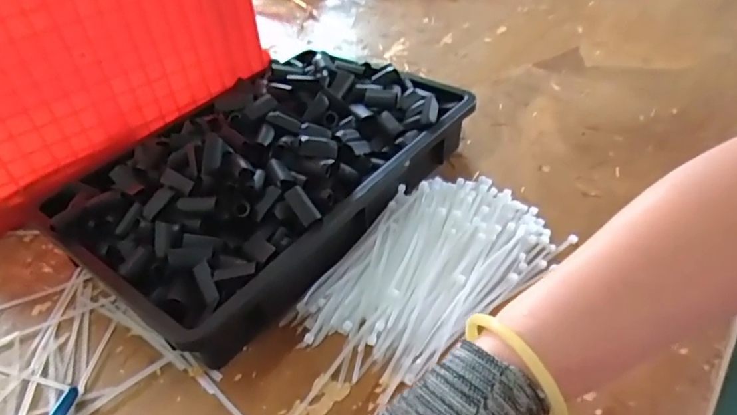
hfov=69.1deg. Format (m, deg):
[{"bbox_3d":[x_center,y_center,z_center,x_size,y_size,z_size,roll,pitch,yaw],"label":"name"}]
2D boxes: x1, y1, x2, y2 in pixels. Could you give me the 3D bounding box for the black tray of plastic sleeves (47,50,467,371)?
[{"bbox_3d":[-0.086,-0.040,0.505,0.237,0.093,0.360,27,52,31],"label":"black tray of plastic sleeves"}]

